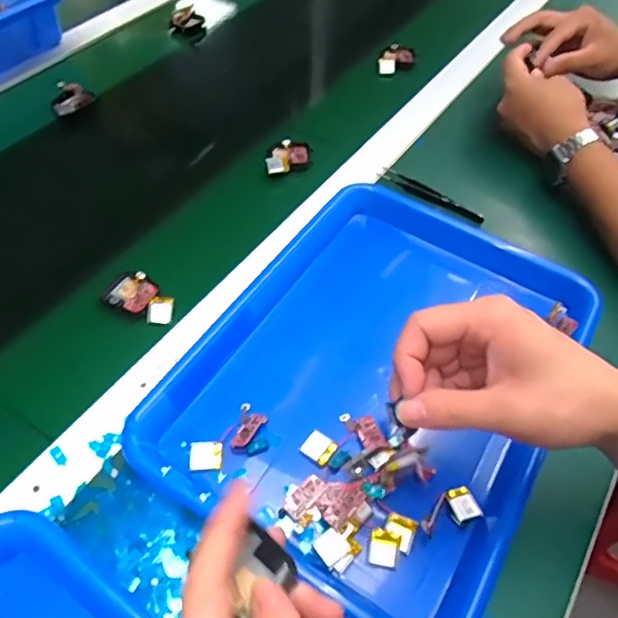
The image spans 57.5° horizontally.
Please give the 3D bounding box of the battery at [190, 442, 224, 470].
[{"bbox_3d":[-0.071,0.101,0.390,0.021,0.004,0.020,1,53,-3],"label":"battery"}]

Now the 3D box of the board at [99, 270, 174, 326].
[{"bbox_3d":[-0.142,-0.009,0.478,0.065,0.016,0.038,27,56,16],"label":"board"}]

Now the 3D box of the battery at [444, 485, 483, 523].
[{"bbox_3d":[0.104,0.131,0.379,0.020,0.005,0.022,-15,57,-19],"label":"battery"}]

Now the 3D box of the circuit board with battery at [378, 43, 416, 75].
[{"bbox_3d":[0.114,-0.323,0.730,0.046,0.014,0.060,7,53,1],"label":"circuit board with battery"}]

